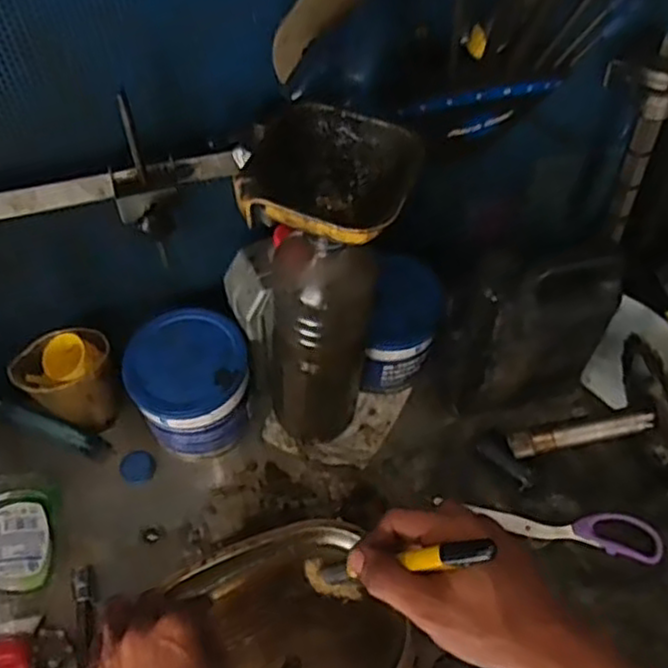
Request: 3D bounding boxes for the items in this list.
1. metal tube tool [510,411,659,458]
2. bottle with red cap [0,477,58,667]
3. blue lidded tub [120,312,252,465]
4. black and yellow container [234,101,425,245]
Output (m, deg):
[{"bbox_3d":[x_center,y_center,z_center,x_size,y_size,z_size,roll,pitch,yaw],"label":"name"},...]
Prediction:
[{"bbox_3d":[0.208,0.083,0.598,0.117,0.013,0.019,-13,55,9],"label":"metal tube tool"},{"bbox_3d":[-0.261,0.191,0.579,0.059,0.043,0.165,-11,56,-7],"label":"bottle with red cap"},{"bbox_3d":[-0.127,0.050,0.646,0.100,0.104,0.098,0,55,1],"label":"blue lidded tub"},{"bbox_3d":[-0.004,-0.089,0.440,0.103,0.052,0.094,14,56,10],"label":"black and yellow container"}]

